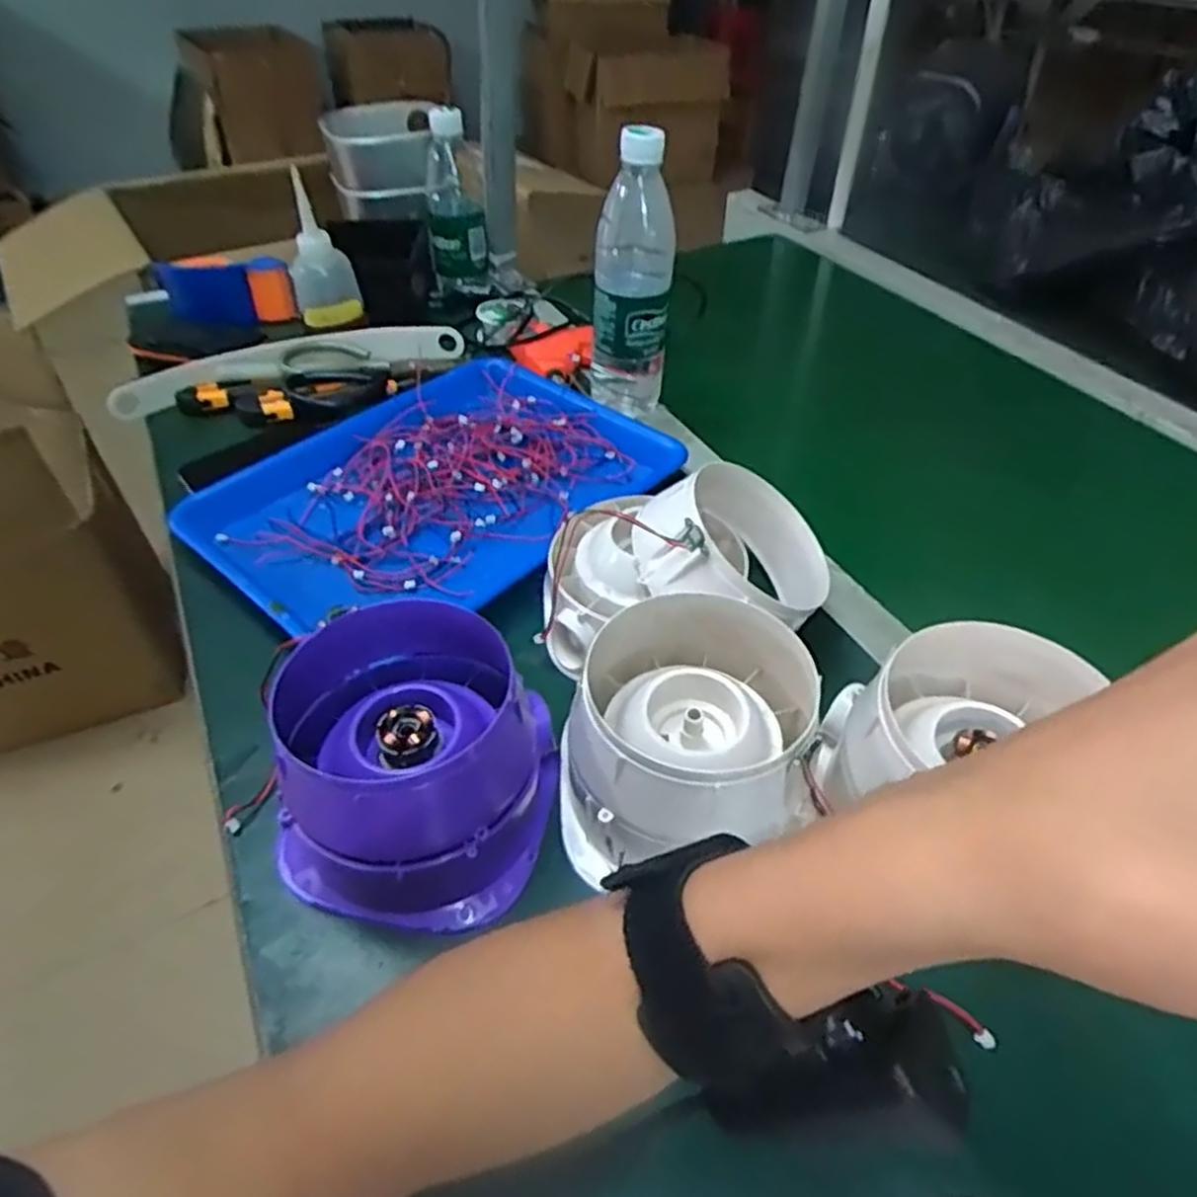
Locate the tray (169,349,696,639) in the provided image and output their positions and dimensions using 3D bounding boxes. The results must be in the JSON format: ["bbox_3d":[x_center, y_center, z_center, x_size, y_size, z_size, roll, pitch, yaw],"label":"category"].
[{"bbox_3d":[-0.127,-0.086,0.617,0.247,0.035,0.344,34,53,30],"label":"tray"}]

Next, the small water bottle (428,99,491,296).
[{"bbox_3d":[-0.156,-0.430,0.843,0.064,0.176,0.063,-8,44,-9],"label":"small water bottle"}]

